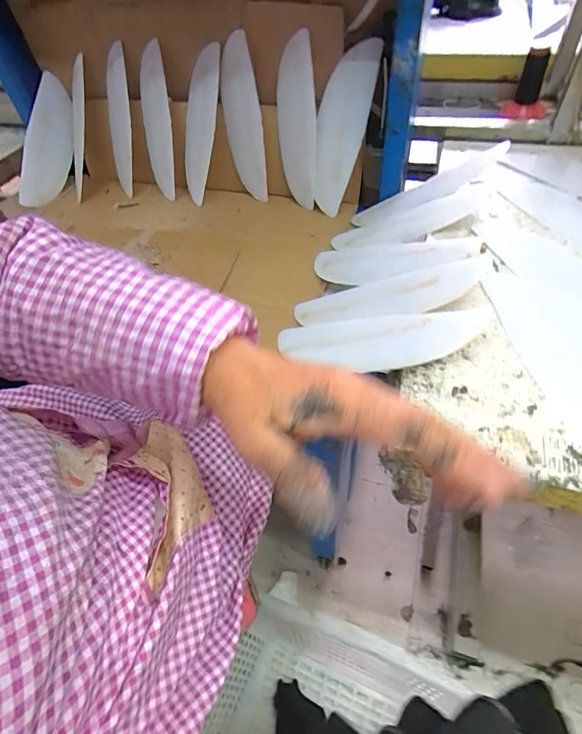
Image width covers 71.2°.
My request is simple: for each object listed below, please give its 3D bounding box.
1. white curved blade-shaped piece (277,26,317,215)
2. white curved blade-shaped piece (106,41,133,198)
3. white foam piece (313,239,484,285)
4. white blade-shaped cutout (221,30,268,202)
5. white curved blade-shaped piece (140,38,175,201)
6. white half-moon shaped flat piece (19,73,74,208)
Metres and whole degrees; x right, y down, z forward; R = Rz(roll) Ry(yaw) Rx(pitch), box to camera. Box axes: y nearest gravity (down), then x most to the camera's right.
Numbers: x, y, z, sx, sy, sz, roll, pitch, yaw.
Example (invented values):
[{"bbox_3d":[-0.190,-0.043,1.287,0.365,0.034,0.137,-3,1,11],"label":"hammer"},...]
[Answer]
[{"bbox_3d":[0.011,-0.395,0.677,0.016,0.305,0.102,-35,74,-10],"label":"white curved blade-shaped piece"},{"bbox_3d":[-0.298,-0.419,0.702,0.049,0.215,0.027,13,29,11],"label":"white curved blade-shaped piece"},{"bbox_3d":[0.110,-0.124,0.487,0.208,0.011,0.071,8,56,42],"label":"white foam piece"},{"bbox_3d":[-0.078,-0.386,0.651,0.063,0.217,0.019,13,41,25],"label":"white blade-shaped cutout"},{"bbox_3d":[-0.227,-0.405,0.688,0.066,0.216,0.024,19,32,35],"label":"white curved blade-shaped piece"},{"bbox_3d":[-0.447,-0.402,0.748,0.076,0.225,0.015,23,22,-10],"label":"white half-moon shaped flat piece"}]

